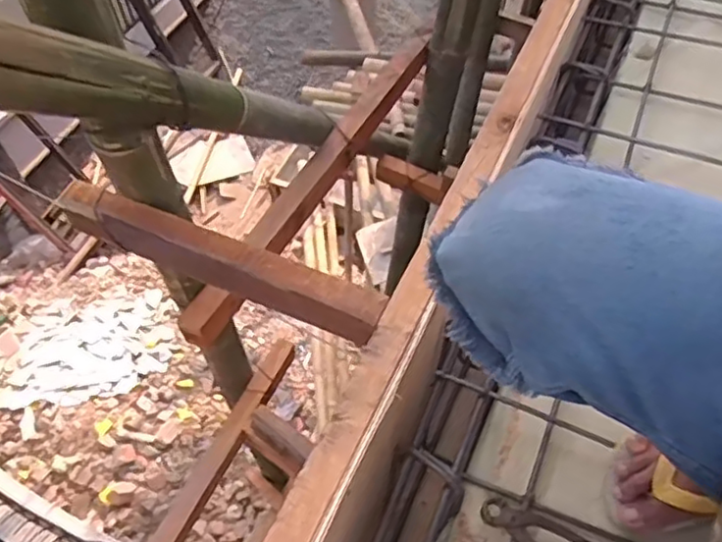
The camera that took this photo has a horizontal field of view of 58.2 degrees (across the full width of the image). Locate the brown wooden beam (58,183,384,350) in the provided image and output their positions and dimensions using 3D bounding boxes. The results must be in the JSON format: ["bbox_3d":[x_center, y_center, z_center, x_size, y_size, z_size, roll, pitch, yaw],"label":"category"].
[{"bbox_3d":[-0.157,-0.016,0.702,0.389,0.051,0.043,21,58,16],"label":"brown wooden beam"}]

